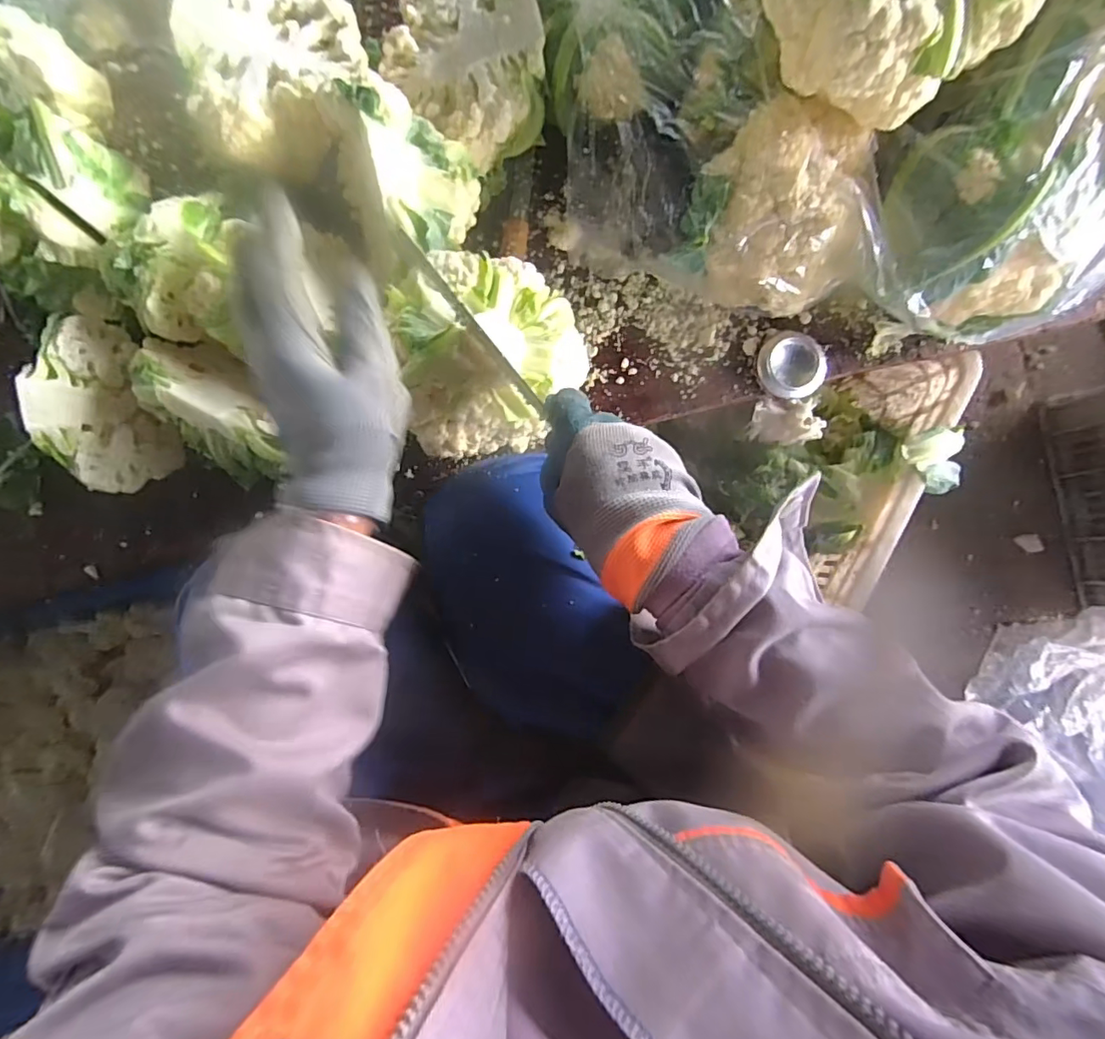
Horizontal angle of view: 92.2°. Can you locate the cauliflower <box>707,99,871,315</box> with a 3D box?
[{"bbox_3d":[0.188,-0.255,0.449,0.124,0.111,0.130,0,85,-1],"label":"cauliflower"}]

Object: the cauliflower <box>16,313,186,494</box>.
[{"bbox_3d":[-0.373,-0.092,0.452,0.080,0.087,0.140,-21,86,-3],"label":"cauliflower"}]

